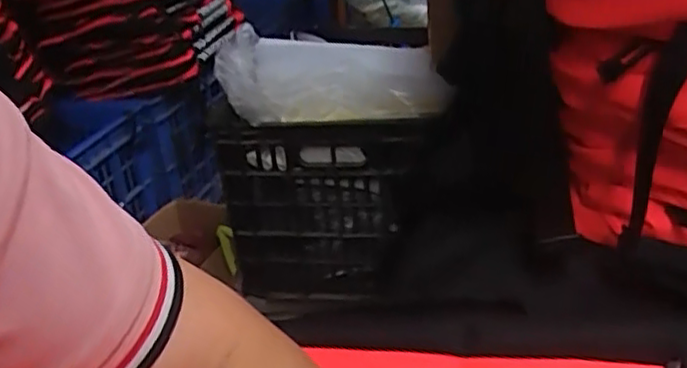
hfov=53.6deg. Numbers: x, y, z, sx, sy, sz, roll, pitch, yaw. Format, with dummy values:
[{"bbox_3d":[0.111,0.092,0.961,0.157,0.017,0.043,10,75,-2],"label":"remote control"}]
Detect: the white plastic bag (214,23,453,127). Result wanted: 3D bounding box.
[{"bbox_3d":[-0.024,-0.146,0.922,0.347,0.091,0.164,3,29,18],"label":"white plastic bag"}]

